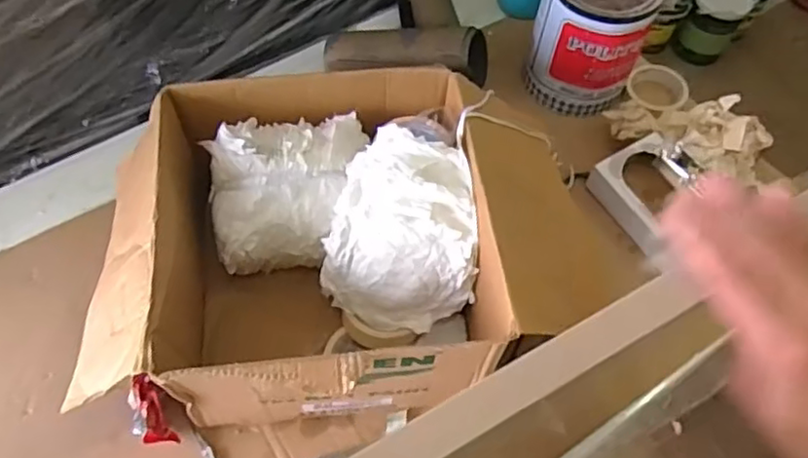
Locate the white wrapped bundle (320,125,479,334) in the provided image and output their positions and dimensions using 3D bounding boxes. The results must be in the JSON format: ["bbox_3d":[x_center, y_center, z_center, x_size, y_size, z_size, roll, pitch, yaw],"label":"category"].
[{"bbox_3d":[0.000,0.002,0.749,0.173,0.144,0.186,9,60,2],"label":"white wrapped bundle"}]

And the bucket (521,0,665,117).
[{"bbox_3d":[0.274,-0.292,0.966,0.160,0.197,0.164,18,61,7],"label":"bucket"}]

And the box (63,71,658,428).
[{"bbox_3d":[-0.101,0.025,0.761,0.535,0.207,0.380,-7,61,-7],"label":"box"}]

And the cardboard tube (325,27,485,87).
[{"bbox_3d":[-0.001,-0.259,0.970,0.250,0.065,0.080,8,58,24],"label":"cardboard tube"}]

